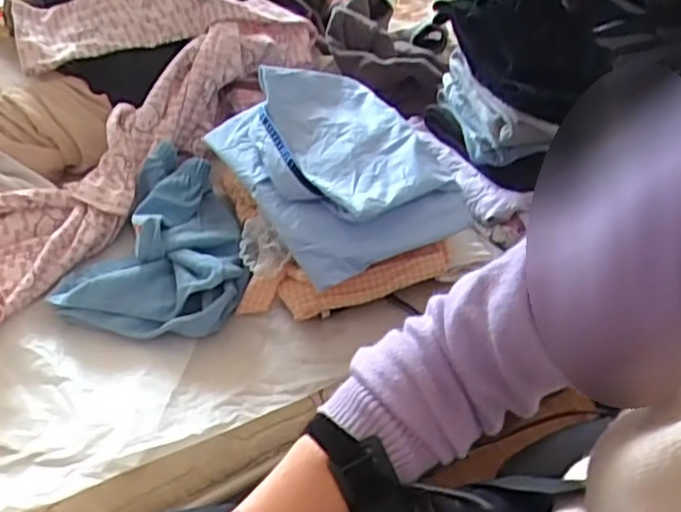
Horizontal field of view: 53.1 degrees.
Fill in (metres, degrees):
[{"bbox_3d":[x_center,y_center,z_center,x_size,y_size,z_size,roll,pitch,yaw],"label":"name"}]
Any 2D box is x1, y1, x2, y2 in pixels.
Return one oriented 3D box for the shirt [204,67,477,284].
[{"bbox_3d":[-0.003,-0.110,0.768,0.202,0.099,0.277,-24,51,-27],"label":"shirt"}]

